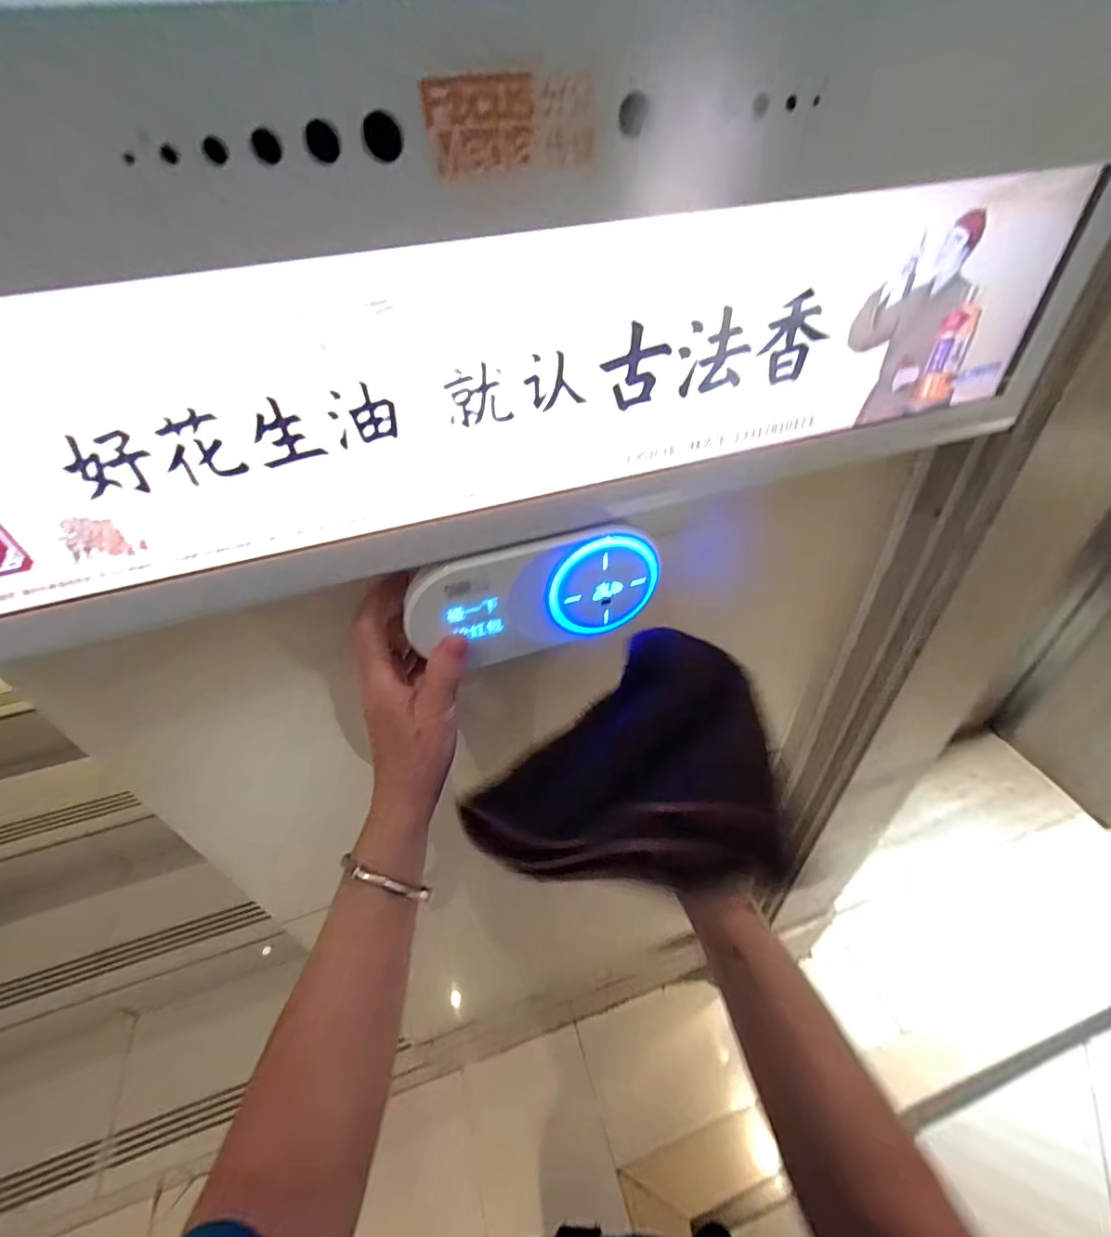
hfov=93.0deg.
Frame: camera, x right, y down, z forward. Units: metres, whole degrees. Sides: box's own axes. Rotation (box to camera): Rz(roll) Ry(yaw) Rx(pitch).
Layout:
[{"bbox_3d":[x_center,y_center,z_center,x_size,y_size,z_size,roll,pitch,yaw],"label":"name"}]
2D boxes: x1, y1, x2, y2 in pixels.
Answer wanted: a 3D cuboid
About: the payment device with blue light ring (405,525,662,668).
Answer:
[{"bbox_3d":[-0.010,-0.011,0.312,0.146,0.072,0.014,-17,43,-13],"label":"payment device with blue light ring"}]

